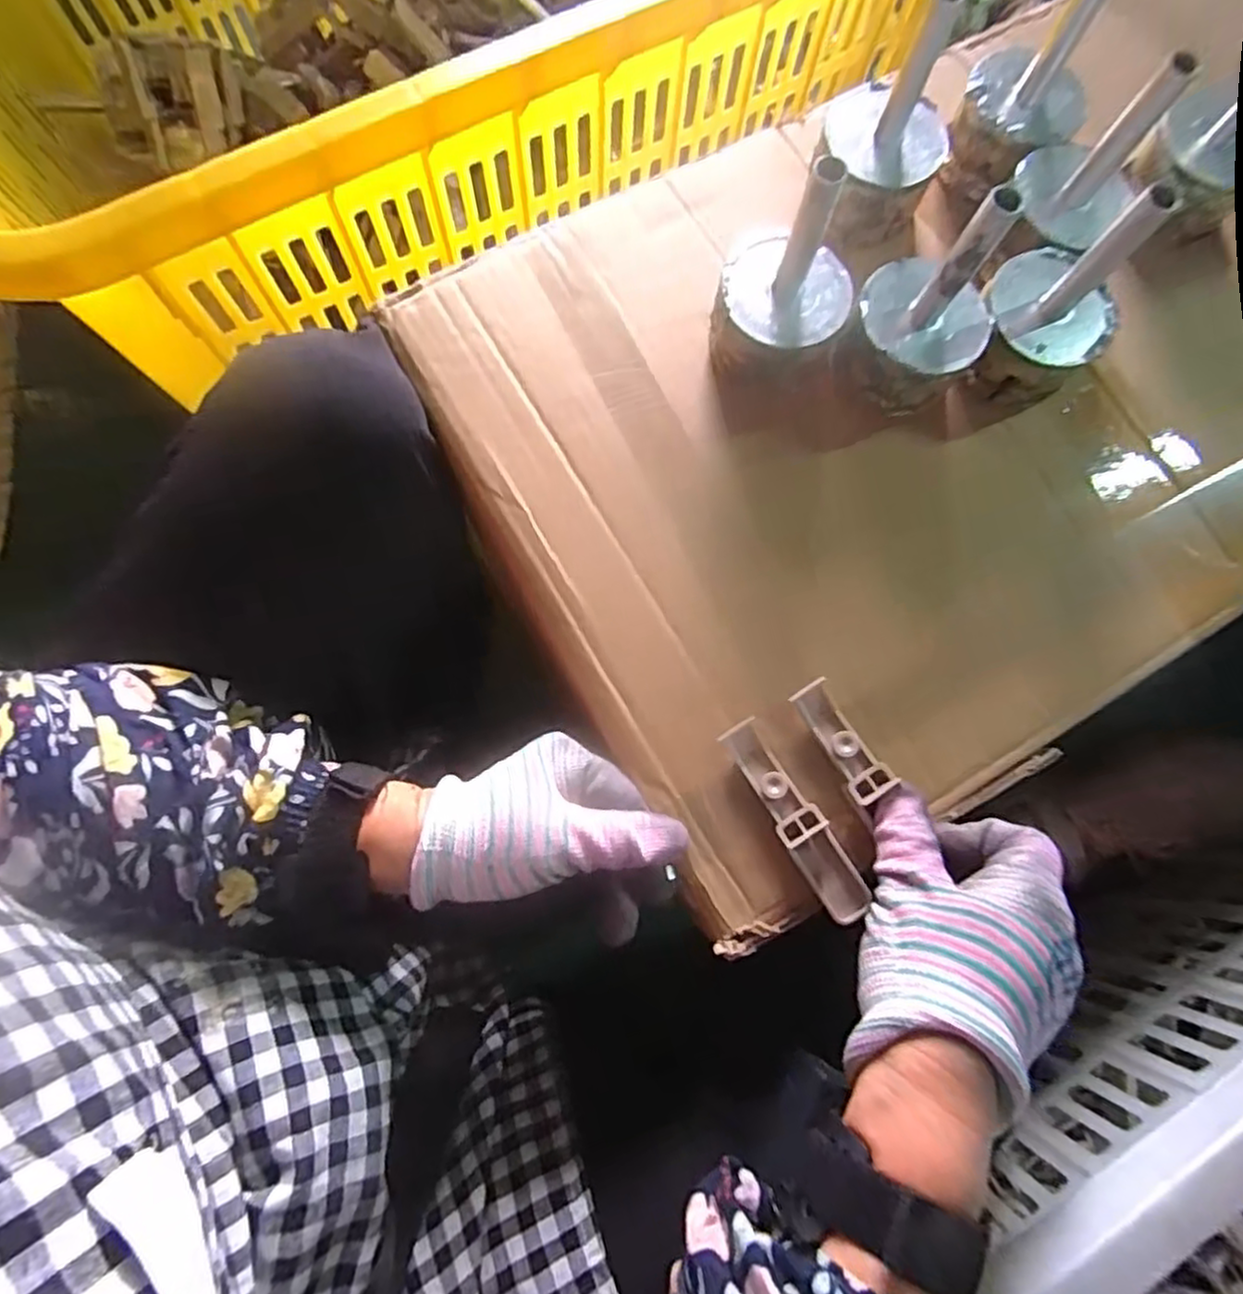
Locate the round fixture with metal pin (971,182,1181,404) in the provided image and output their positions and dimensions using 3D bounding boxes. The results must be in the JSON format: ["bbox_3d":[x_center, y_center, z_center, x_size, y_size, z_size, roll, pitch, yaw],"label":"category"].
[{"bbox_3d":[0.204,-0.163,0.329,0.058,0.110,0.053,0,76,1],"label":"round fixture with metal pin"}]

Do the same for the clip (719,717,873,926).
[{"bbox_3d":[0.079,0.079,0.321,0.020,0.010,0.098,-32,78,-6],"label":"clip"}]

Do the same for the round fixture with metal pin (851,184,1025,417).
[{"bbox_3d":[0.142,-0.155,0.323,0.059,0.109,0.057,0,76,1],"label":"round fixture with metal pin"}]

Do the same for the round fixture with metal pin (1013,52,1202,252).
[{"bbox_3d":[0.221,-0.231,0.325,0.054,0.071,0.050,0,76,1],"label":"round fixture with metal pin"}]

